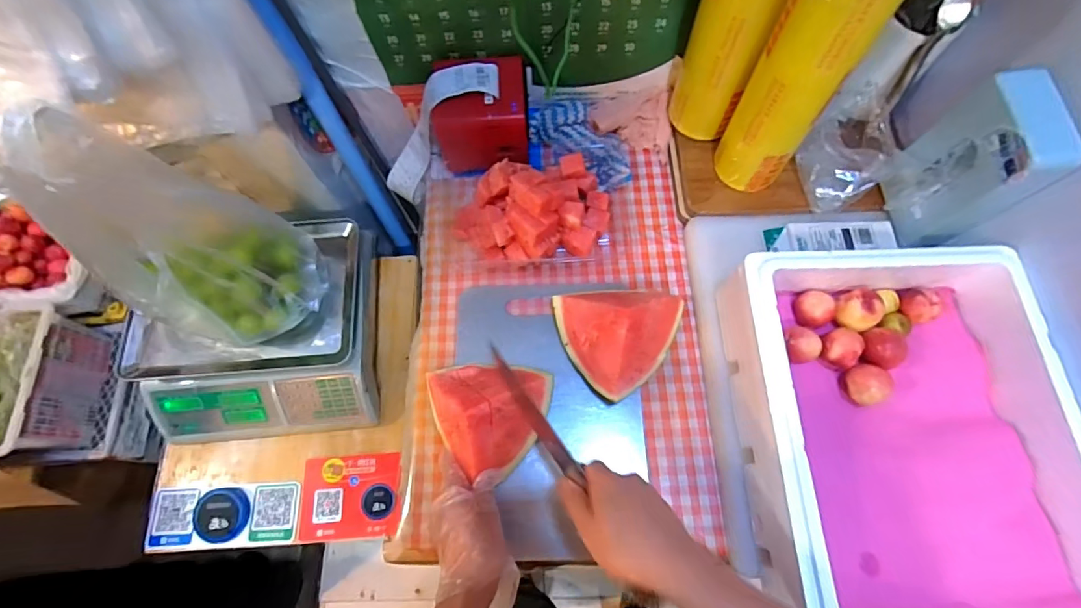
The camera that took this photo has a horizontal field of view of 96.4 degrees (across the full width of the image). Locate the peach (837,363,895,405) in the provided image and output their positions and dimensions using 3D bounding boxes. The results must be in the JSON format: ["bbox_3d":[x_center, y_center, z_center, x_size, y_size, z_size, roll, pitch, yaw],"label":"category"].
[{"bbox_3d":[0.362,0.090,0.539,0.046,0.036,0.042,-1,70,2],"label":"peach"}]

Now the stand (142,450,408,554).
[{"bbox_3d":[-0.403,0.305,0.739,0.371,0.031,0.118,-5,70,0],"label":"stand"}]

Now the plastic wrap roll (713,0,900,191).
[{"bbox_3d":[0.284,-0.263,0.513,0.092,0.353,0.085,27,73,11],"label":"plastic wrap roll"}]

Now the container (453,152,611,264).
[{"bbox_3d":[-0.012,-0.126,0.658,0.211,0.084,0.127,-8,70,-1],"label":"container"}]

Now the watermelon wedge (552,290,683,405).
[{"bbox_3d":[0.094,0.045,0.586,0.156,0.096,0.134,2,70,3],"label":"watermelon wedge"}]

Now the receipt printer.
[{"bbox_3d":[-0.081,-0.271,0.690,0.127,0.102,0.130,-5,70,0],"label":"receipt printer"}]

